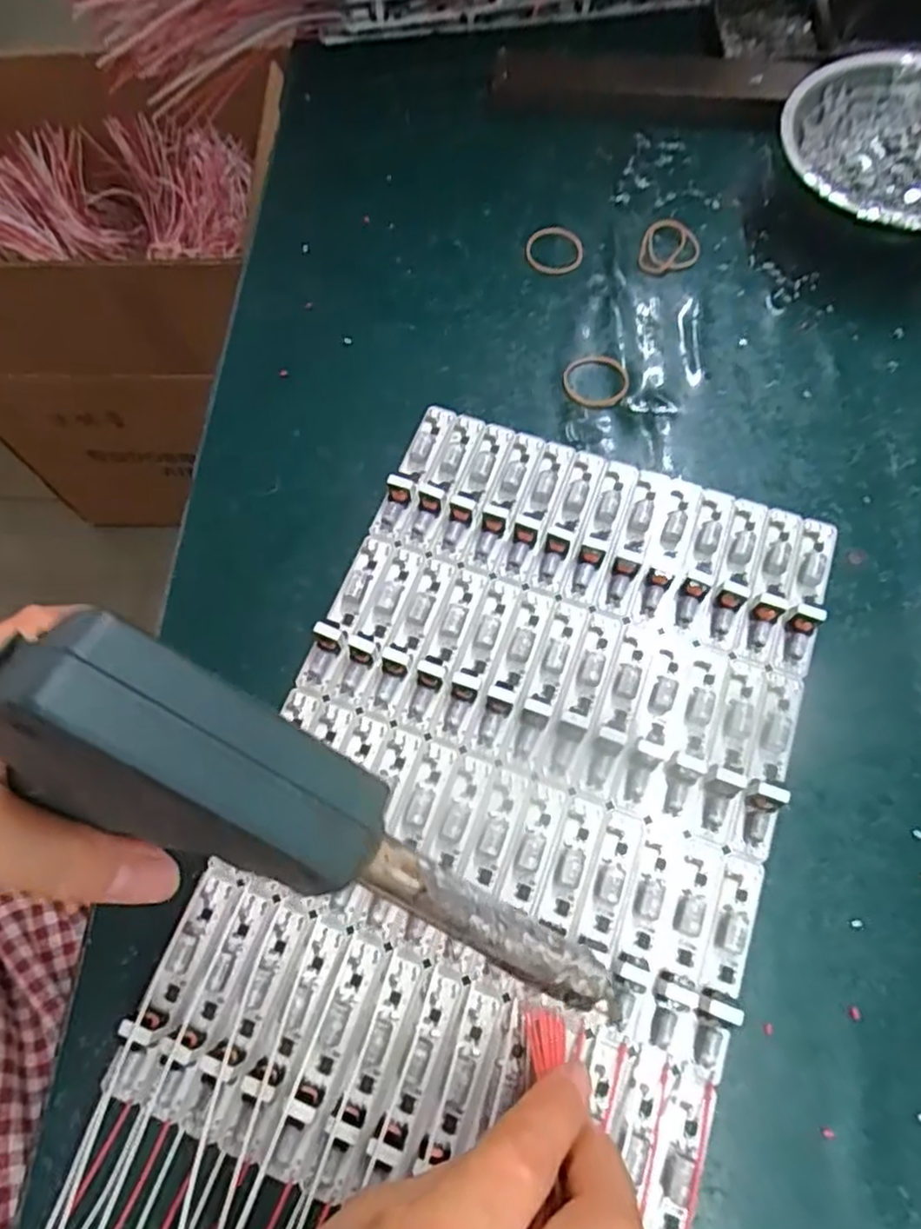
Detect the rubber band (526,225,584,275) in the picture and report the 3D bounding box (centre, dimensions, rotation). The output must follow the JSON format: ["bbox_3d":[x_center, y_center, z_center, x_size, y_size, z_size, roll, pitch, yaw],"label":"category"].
[{"bbox_3d":[0.050,-0.194,0.369,0.031,0.006,0.028,4,69,4],"label":"rubber band"}]

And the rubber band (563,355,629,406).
[{"bbox_3d":[0.066,-0.114,0.337,0.031,0.004,0.029,-1,68,2],"label":"rubber band"}]

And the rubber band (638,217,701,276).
[{"bbox_3d":[0.111,-0.195,0.367,0.030,0.004,0.040,23,71,11],"label":"rubber band"}]

